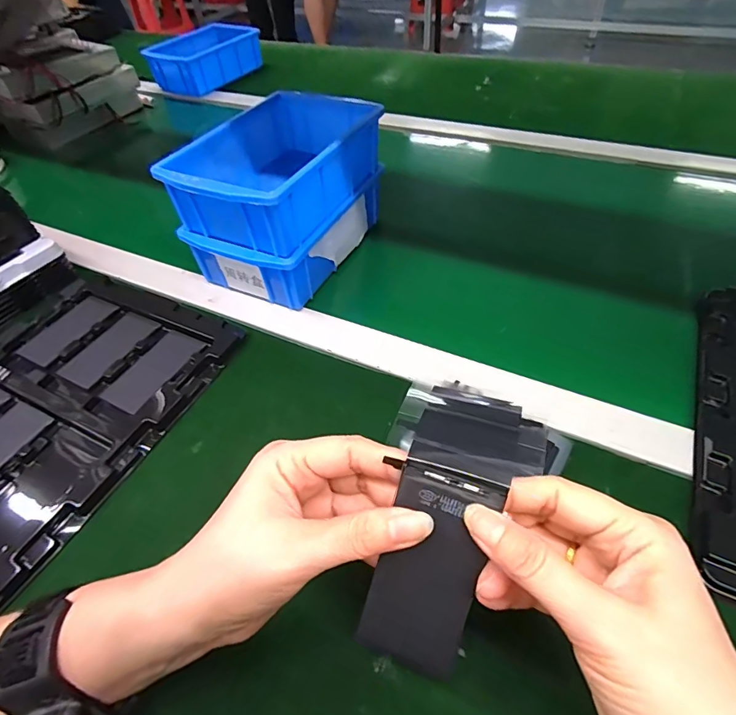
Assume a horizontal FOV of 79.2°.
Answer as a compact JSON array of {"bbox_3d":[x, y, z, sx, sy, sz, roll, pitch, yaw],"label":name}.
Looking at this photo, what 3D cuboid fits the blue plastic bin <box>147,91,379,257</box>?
[{"bbox_3d":[-0.085,-0.189,0.443,0.137,0.064,0.200,22,55,22],"label":"blue plastic bin"}]

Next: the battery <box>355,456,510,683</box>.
[{"bbox_3d":[0.026,0.093,0.196,0.043,0.007,0.090,16,97,17],"label":"battery"}]

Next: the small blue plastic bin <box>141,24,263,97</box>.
[{"bbox_3d":[-0.326,-0.597,0.889,0.133,0.063,0.210,32,59,28],"label":"small blue plastic bin"}]

